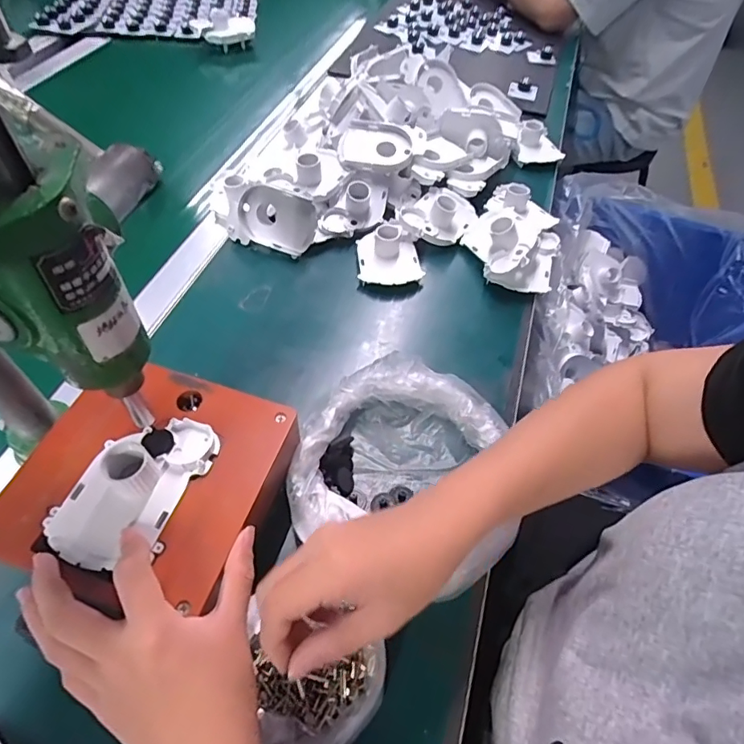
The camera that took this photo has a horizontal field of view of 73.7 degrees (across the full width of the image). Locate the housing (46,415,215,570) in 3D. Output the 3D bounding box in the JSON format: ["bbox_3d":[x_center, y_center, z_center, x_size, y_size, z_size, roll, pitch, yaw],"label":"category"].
[{"bbox_3d":[-0.148,0.066,0.307,0.069,0.021,0.102,18,55,7],"label":"housing"}]

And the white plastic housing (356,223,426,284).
[{"bbox_3d":[0.019,-0.127,0.543,0.069,0.031,0.073,-2,55,-7],"label":"white plastic housing"}]

